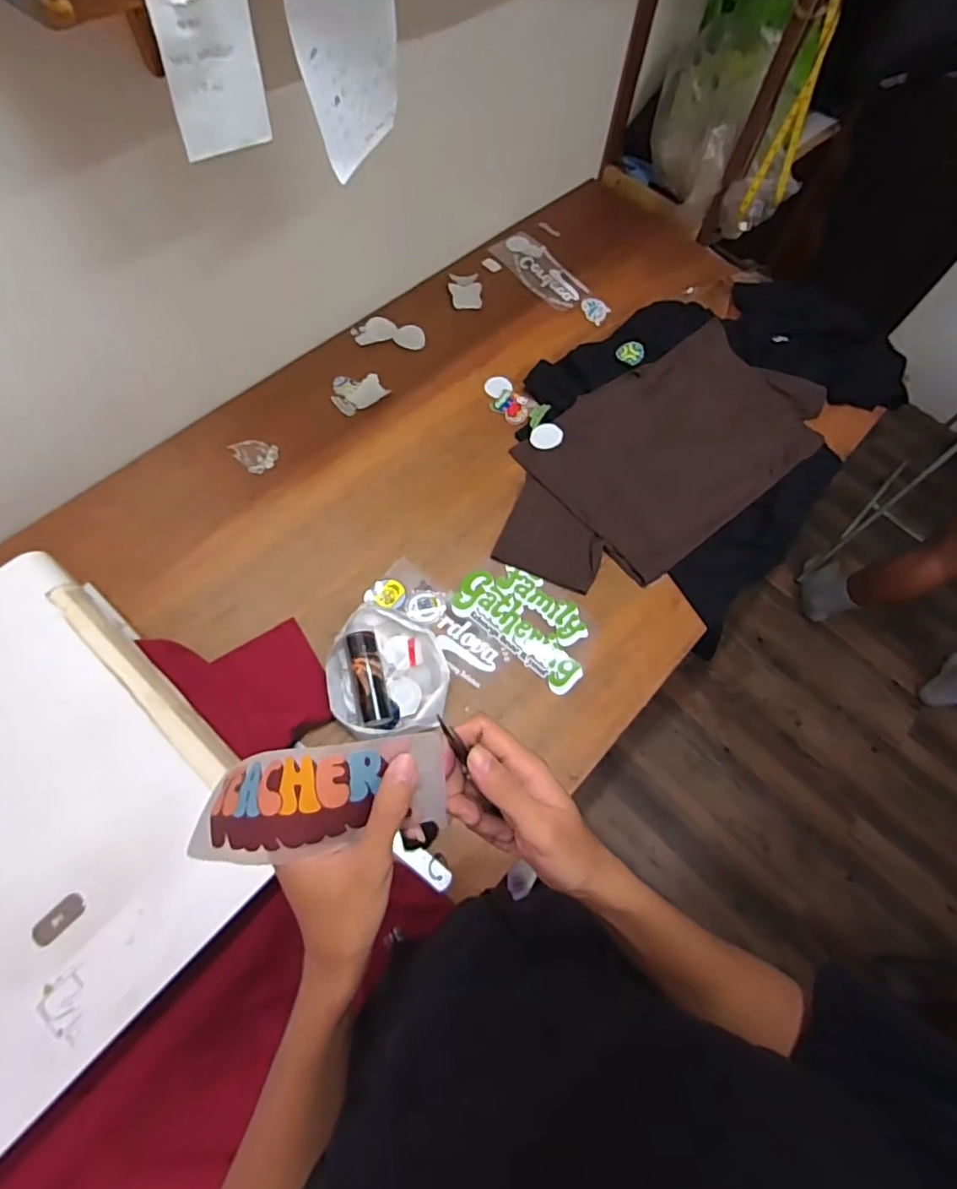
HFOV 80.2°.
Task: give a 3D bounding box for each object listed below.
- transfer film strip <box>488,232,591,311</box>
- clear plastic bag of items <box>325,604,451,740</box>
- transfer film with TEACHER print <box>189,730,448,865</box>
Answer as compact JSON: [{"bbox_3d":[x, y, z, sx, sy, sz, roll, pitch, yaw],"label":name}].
[{"bbox_3d":[0.136,-0.717,1.263,0.121,0.010,0.254,-32,71,-17],"label":"transfer film strip"},{"bbox_3d":[-0.134,0.112,0.832,0.168,0.057,0.192,-9,66,-7],"label":"clear plastic bag of items"},{"bbox_3d":[-0.095,0.118,0.329,0.153,0.046,0.056,-14,67,-4],"label":"transfer film with TEACHER print"}]

